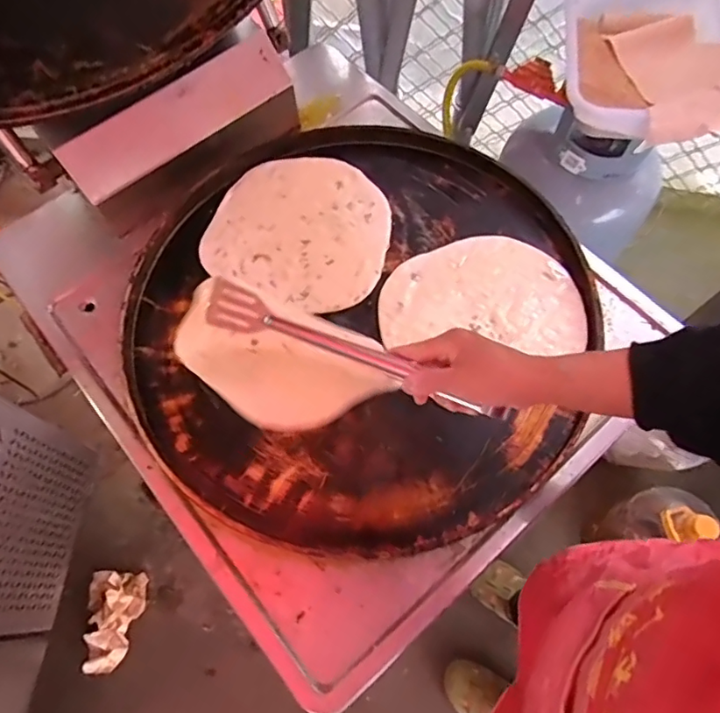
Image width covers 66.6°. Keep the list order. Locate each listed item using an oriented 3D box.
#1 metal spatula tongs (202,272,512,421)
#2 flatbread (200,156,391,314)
[{"bbox_3d":[-0.006,-0.002,0.503,0.293,0.025,0.036,22,70,8],"label":"metal spatula tongs"},{"bbox_3d":[-0.075,-0.177,0.738,0.231,0.010,0.218,21,69,10],"label":"flatbread"}]

